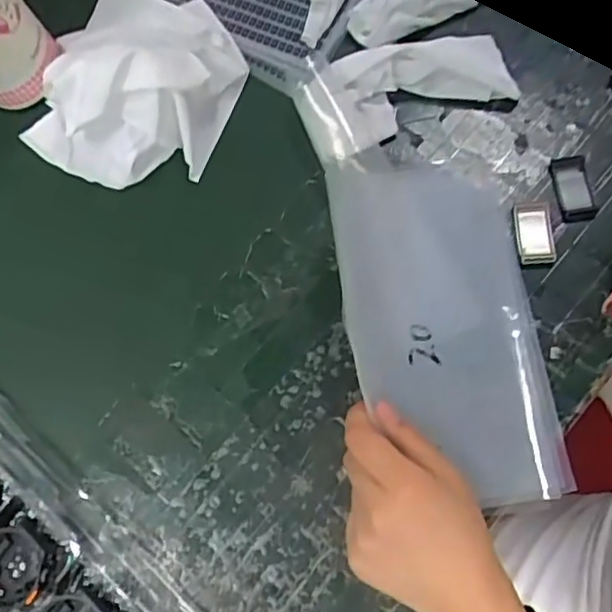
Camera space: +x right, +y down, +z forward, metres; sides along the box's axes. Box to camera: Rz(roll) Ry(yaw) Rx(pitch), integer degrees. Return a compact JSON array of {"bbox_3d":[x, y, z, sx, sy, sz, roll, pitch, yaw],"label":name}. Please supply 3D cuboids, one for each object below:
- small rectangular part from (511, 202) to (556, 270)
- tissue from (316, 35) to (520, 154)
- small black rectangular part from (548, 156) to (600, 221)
[{"bbox_3d":[0.160,-0.051,0.450,0.027,0.004,0.049,-4,75,5],"label":"small rectangular part"},{"bbox_3d":[0.080,-0.168,0.486,0.137,0.020,0.070,-21,74,0],"label":"tissue"},{"bbox_3d":[0.190,-0.084,0.456,0.025,0.005,0.051,-9,75,3],"label":"small black rectangular part"}]

